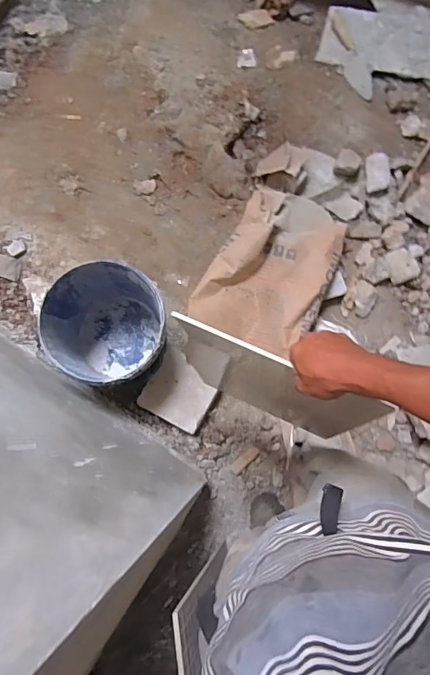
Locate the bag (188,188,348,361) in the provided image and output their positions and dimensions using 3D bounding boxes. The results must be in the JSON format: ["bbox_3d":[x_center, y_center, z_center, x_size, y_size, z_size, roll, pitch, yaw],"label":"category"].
[{"bbox_3d":[0.162,-0.202,1.407,0.386,0.104,0.550,23,87,8],"label":"bag"}]

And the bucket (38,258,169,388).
[{"bbox_3d":[-0.274,-0.021,1.267,0.319,0.371,0.291,-1,80,6],"label":"bucket"}]

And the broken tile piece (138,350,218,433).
[{"bbox_3d":[-0.105,0.161,1.336,0.198,0.015,0.192,29,94,17],"label":"broken tile piece"}]

